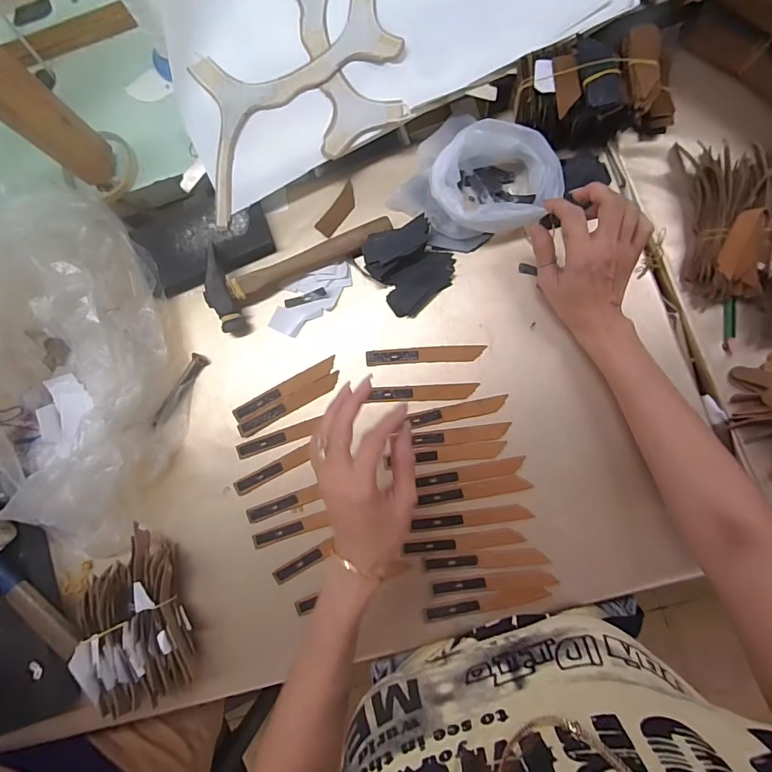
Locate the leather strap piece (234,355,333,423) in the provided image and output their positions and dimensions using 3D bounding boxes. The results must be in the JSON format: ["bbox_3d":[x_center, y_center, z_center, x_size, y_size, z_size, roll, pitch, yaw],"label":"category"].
[{"bbox_3d":[-0.112,0.005,0.489,0.126,0.005,0.018,-29,83,2],"label":"leather strap piece"}]

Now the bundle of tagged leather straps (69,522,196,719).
[{"bbox_3d":[-0.267,0.245,0.458,0.110,0.045,0.172,-18,82,4],"label":"bundle of tagged leather straps"}]

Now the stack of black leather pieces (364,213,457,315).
[{"bbox_3d":[0.027,-0.132,0.473,0.083,0.021,0.090,-33,83,2],"label":"stack of black leather pieces"}]

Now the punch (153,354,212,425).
[{"bbox_3d":[-0.236,0.004,0.499,0.017,0.013,0.092,35,89,7],"label":"punch"}]

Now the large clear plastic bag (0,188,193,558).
[{"bbox_3d":[-0.344,-0.016,0.450,0.207,0.115,0.372,-15,82,4],"label":"large clear plastic bag"}]

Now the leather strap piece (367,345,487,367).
[{"bbox_3d":[0.043,-0.033,0.480,0.127,0.004,0.017,-2,85,5],"label":"leather strap piece"}]

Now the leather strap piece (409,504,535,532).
[{"bbox_3d":[0.087,0.138,0.456,0.123,0.004,0.015,-9,84,5],"label":"leather strap piece"}]

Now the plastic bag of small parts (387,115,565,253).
[{"bbox_3d":[0.095,-0.209,0.454,0.143,0.065,0.124,43,91,4],"label":"plastic bag of small parts"}]

